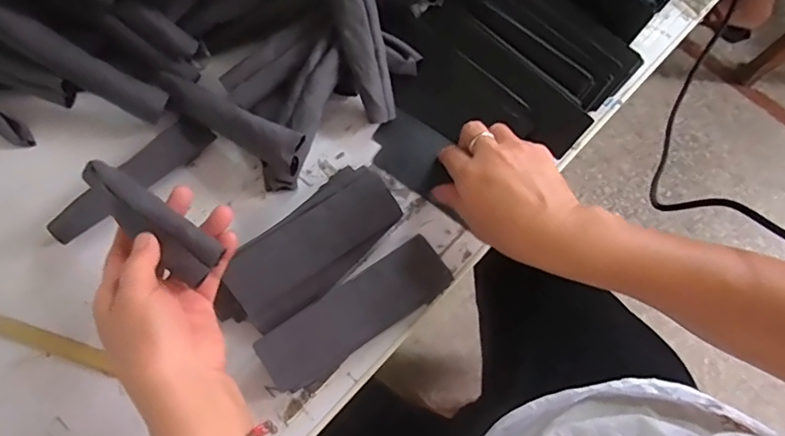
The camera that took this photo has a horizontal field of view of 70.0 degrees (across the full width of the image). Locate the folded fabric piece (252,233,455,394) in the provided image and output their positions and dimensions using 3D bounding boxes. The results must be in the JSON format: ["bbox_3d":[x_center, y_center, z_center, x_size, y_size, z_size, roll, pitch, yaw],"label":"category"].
[{"bbox_3d":[-0.027,0.078,0.454,0.161,0.011,0.054,-33,93,-13],"label":"folded fabric piece"}]

